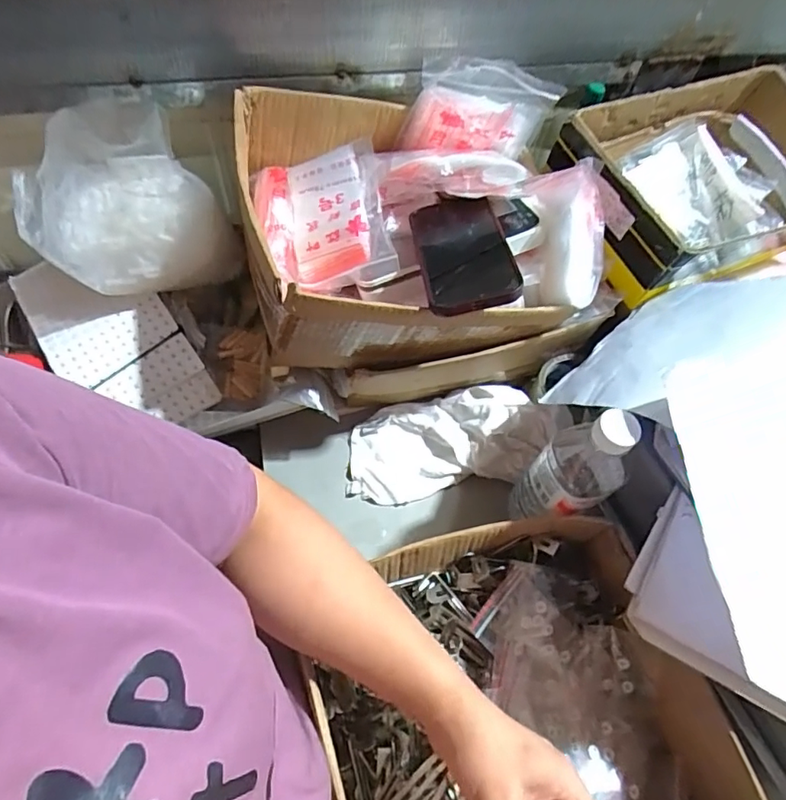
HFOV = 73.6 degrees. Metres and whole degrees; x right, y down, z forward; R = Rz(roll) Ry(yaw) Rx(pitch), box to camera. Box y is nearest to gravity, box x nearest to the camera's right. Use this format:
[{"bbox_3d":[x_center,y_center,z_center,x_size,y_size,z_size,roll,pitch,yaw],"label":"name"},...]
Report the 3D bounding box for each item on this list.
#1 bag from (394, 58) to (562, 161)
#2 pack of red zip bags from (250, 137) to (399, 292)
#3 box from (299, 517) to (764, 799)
[{"bbox_3d":[0.096,-0.316,0.565,0.165,0.093,0.059,0,61,-4],"label":"bag"},{"bbox_3d":[-0.075,-0.192,0.537,0.129,0.048,0.176,-8,62,-8],"label":"pack of red zip bags"},{"bbox_3d":[0.098,0.258,0.434,0.288,0.116,0.277,-11,62,-9],"label":"box"}]

